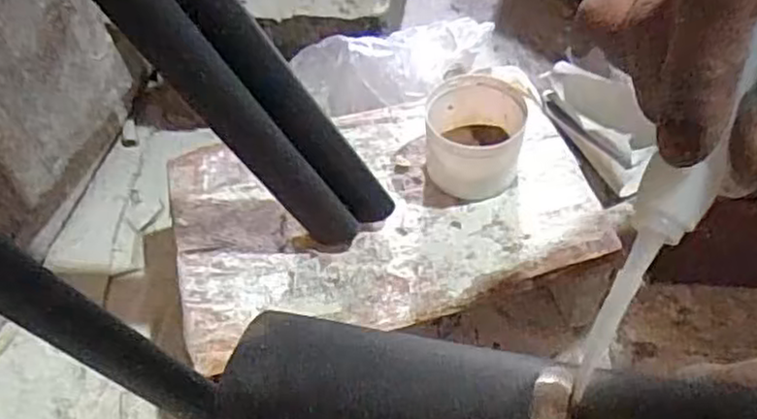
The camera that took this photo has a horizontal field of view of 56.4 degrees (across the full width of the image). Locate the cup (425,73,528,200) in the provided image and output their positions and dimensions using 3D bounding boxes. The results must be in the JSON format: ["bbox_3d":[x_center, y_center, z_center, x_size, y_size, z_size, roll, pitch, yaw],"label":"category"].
[{"bbox_3d":[0.064,-0.048,0.468,0.061,0.055,0.067,-3,53,4],"label":"cup"}]

